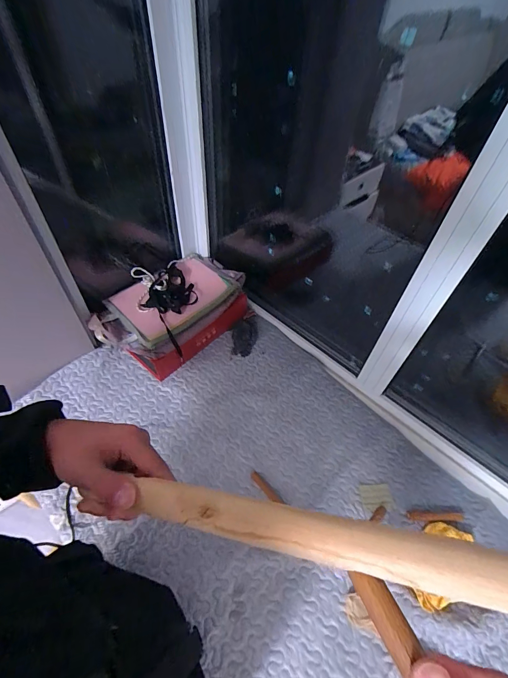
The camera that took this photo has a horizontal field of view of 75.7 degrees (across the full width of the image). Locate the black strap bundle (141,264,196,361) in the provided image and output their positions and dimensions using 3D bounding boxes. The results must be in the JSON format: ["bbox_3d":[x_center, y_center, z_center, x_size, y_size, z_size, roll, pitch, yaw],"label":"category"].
[{"bbox_3d":[-0.220,-0.091,0.935,0.163,0.042,0.257,-35,68,-23],"label":"black strap bundle"}]

